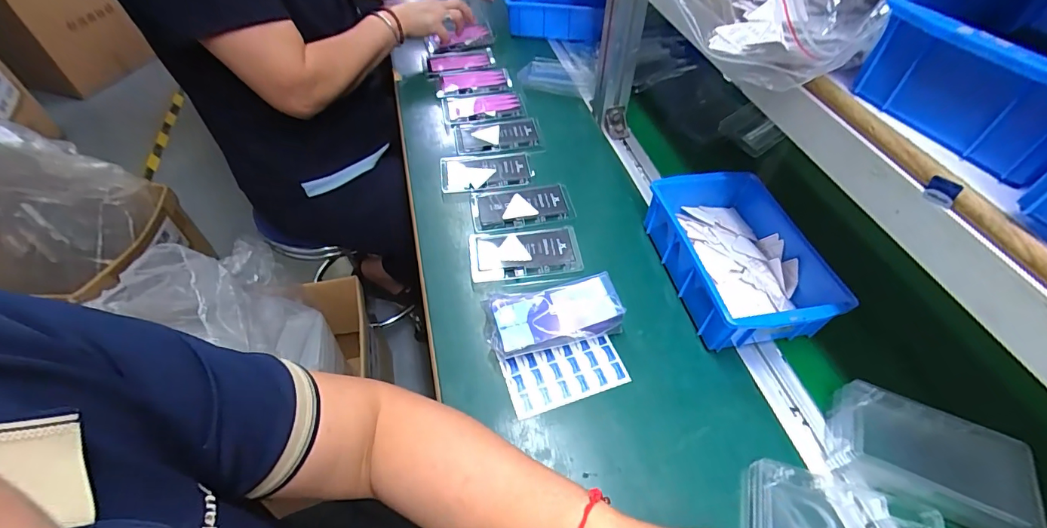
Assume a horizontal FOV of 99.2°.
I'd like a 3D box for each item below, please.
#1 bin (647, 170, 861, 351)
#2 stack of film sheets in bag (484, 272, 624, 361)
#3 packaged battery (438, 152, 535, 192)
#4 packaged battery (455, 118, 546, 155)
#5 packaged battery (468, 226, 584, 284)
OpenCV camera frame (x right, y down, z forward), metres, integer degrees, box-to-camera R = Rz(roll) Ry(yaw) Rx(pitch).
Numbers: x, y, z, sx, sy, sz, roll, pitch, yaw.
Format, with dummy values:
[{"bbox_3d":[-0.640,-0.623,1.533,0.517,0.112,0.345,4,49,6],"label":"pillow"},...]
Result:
[{"bbox_3d":[0.233,-0.011,0.484,0.137,0.059,0.202,-10,52,-6],"label":"bin"},{"bbox_3d":[0.029,0.051,0.457,0.135,0.037,0.071,-11,52,-6],"label":"stack of film sheets in bag"},{"bbox_3d":[-0.053,-0.128,0.618,0.123,0.007,0.073,-3,52,1],"label":"packaged battery"},{"bbox_3d":[-0.038,-0.190,0.666,0.130,0.009,0.078,-3,52,1],"label":"packaged battery"},{"bbox_3d":[0.002,-0.014,0.526,0.128,0.010,0.073,-7,52,-2],"label":"packaged battery"}]

